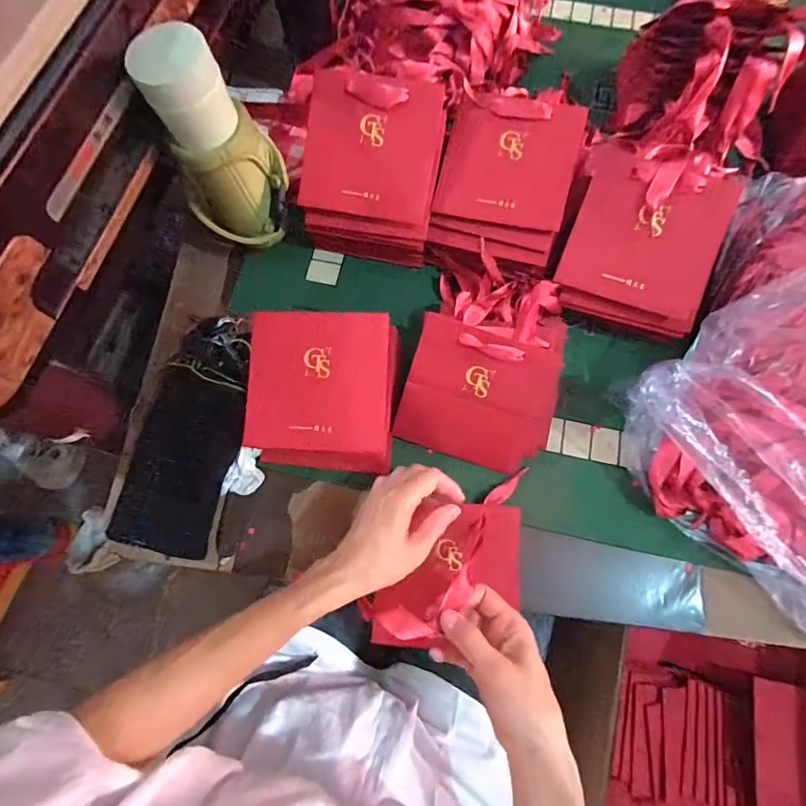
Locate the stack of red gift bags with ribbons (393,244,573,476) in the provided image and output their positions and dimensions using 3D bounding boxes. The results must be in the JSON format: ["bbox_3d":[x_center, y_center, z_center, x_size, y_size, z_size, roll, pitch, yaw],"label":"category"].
[{"bbox_3d":[0.096,-0.048,0.479,0.157,0.071,0.217,17,74,5],"label":"stack of red gift bags with ribbons"}]

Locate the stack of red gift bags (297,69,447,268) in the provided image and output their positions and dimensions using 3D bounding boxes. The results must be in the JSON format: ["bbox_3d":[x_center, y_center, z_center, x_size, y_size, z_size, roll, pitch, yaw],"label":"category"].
[{"bbox_3d":[-0.036,-0.260,0.512,0.142,0.065,0.176,8,107,-3],"label":"stack of red gift bags"}]

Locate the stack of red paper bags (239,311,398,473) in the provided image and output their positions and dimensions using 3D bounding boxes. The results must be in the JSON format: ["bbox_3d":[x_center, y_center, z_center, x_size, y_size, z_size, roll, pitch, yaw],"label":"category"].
[{"bbox_3d":[-0.083,-0.011,0.466,0.148,0.046,0.165,4,96,-8],"label":"stack of red paper bags"}]

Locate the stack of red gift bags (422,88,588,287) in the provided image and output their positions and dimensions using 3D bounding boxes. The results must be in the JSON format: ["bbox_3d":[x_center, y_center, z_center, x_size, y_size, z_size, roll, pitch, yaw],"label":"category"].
[{"bbox_3d":[0.112,-0.245,0.511,0.140,0.095,0.184,13,74,4],"label":"stack of red gift bags"}]

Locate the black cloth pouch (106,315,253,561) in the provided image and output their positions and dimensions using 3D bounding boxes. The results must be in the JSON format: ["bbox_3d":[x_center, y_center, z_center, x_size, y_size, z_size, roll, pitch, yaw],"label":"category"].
[{"bbox_3d":[-0.224,0.025,0.474,0.101,0.048,0.256,14,74,4],"label":"black cloth pouch"}]

